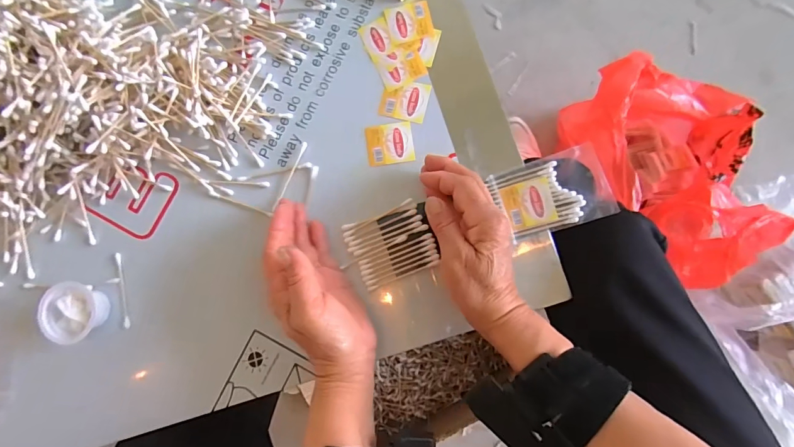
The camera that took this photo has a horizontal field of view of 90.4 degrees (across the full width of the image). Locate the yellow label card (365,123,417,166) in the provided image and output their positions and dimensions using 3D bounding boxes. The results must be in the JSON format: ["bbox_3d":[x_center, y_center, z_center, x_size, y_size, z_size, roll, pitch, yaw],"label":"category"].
[{"bbox_3d":[-0.007,-0.077,0.380,0.044,0.004,0.039,-8,83,3],"label":"yellow label card"}]

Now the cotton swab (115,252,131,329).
[{"bbox_3d":[-0.265,0.064,0.381,0.005,0.005,0.073,-13,83,2],"label":"cotton swab"}]

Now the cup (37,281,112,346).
[{"bbox_3d":[-0.301,0.082,0.368,0.047,0.029,0.053,0,84,3],"label":"cup"}]

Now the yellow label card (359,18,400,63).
[{"bbox_3d":[-0.018,-0.182,0.391,0.031,0.004,0.038,-25,83,0],"label":"yellow label card"}]

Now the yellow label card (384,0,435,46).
[{"bbox_3d":[0.013,-0.199,0.390,0.043,0.004,0.040,-14,83,2],"label":"yellow label card"}]

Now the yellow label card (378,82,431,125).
[{"bbox_3d":[0.008,-0.120,0.383,0.044,0.004,0.038,13,85,5],"label":"yellow label card"}]

